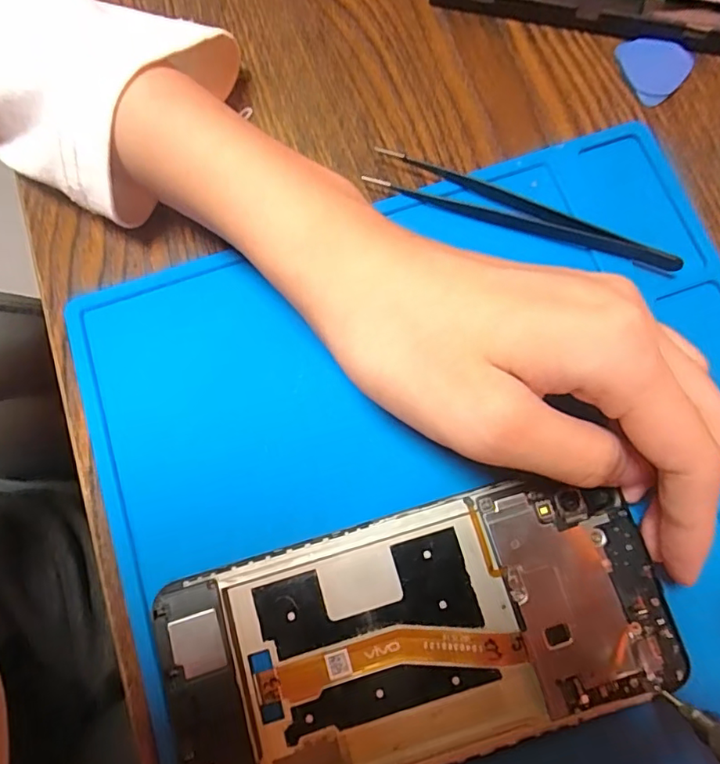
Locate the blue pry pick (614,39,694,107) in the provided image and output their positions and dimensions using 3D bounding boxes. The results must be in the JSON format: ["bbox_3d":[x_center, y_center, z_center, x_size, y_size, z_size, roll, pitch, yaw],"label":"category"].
[{"bbox_3d":[0.119,-0.126,0.213,0.026,0.004,0.028,-23,78,-4],"label":"blue pry pick"}]

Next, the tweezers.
[{"bbox_3d":[0.057,-0.061,0.196,0.112,0.012,0.016,22,79,6],"label":"tweezers"}]

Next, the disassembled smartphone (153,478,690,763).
[{"bbox_3d":[0.017,0.077,0.162,0.146,0.008,0.069,-15,77,-2],"label":"disassembled smartphone"}]

